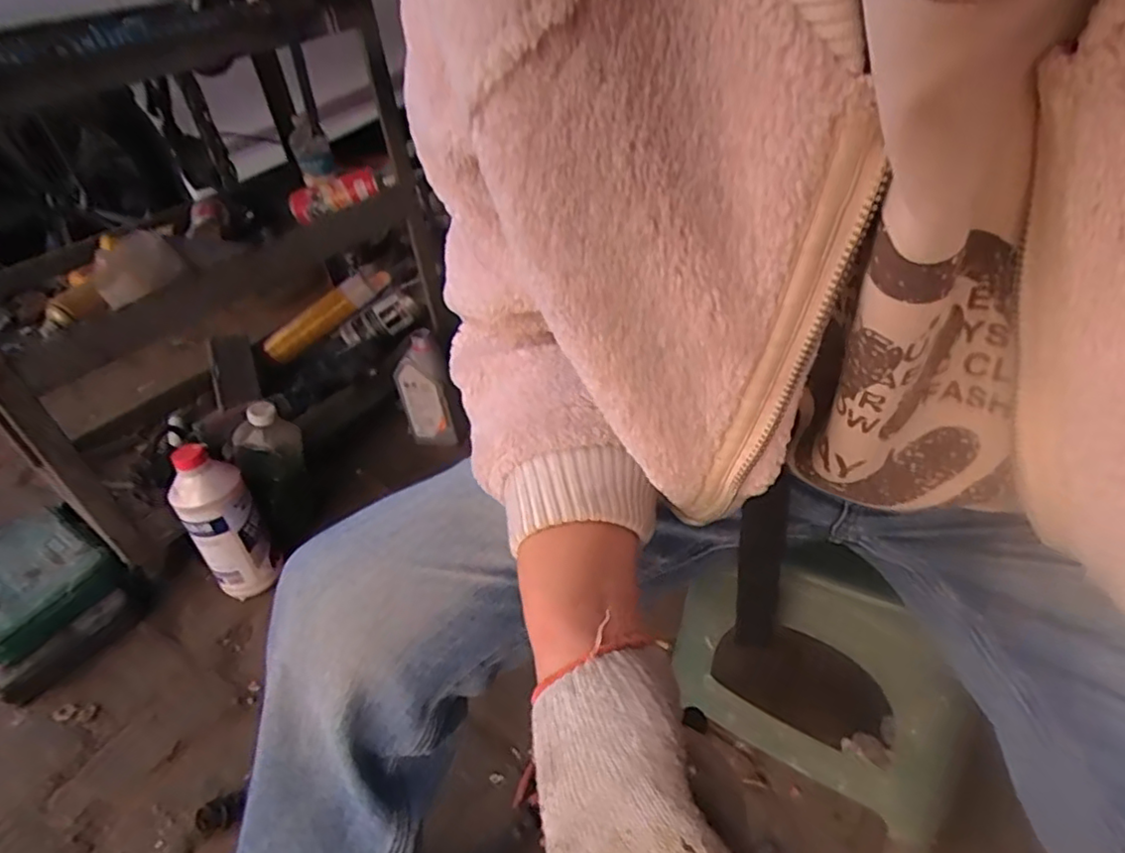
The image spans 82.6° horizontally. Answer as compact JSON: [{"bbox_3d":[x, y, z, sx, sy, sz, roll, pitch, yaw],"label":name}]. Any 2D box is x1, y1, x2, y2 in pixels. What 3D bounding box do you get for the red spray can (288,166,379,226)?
[{"bbox_3d":[-0.389,-0.392,1.092,0.148,0.052,0.062,-21,41,-16],"label":"red spray can"}]

